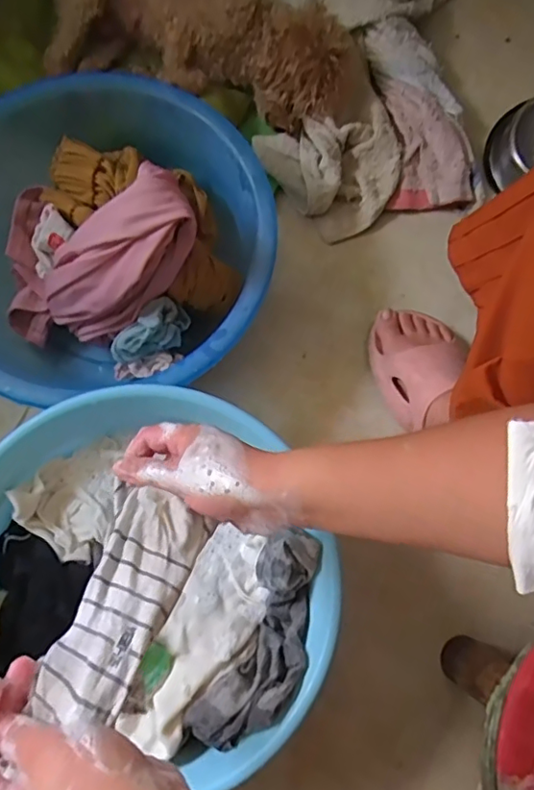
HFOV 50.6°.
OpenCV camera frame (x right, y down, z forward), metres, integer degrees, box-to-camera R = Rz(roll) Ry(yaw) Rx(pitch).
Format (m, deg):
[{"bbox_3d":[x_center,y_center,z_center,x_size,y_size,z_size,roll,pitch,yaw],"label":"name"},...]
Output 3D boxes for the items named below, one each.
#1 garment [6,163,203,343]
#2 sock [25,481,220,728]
[{"bbox_3d":[-0.171,-0.151,0.575,0.251,0.085,0.160,-9,70,34],"label":"garment"},{"bbox_3d":[-0.084,0.119,0.334,0.061,0.021,0.130,19,51,5],"label":"sock"}]

